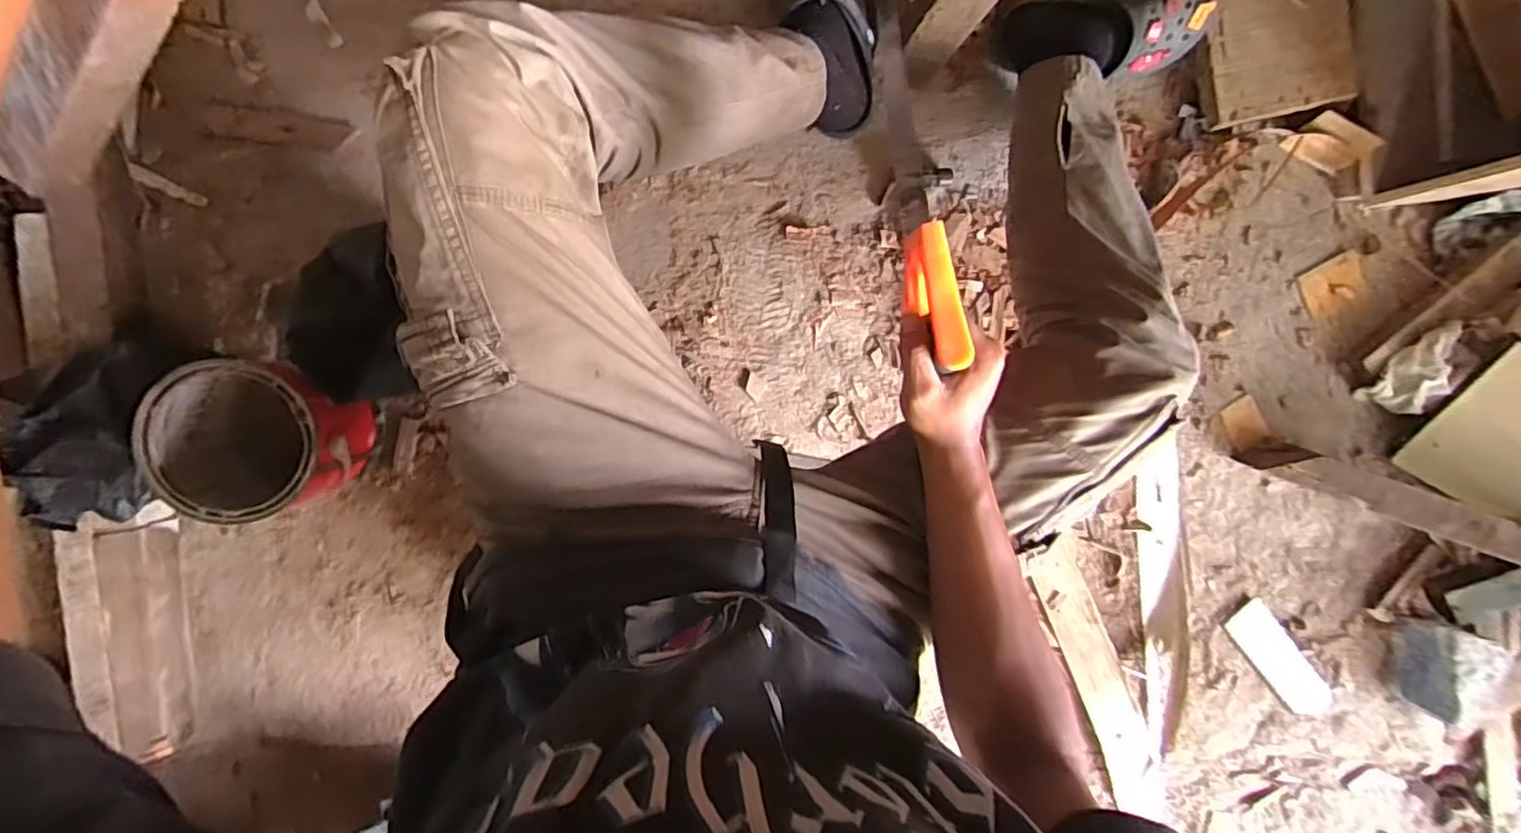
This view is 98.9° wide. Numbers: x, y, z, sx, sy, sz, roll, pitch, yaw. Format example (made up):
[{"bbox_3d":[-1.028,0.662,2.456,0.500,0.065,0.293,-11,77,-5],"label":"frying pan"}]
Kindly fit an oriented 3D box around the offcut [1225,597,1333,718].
[{"bbox_3d":[0.749,0.355,0.935,0.061,0.021,0.213,-42,98,-3],"label":"offcut"}]

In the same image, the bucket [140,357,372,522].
[{"bbox_3d":[-0.502,0.021,0.679,0.158,0.159,0.148,-1,94,-7],"label":"bucket"}]

